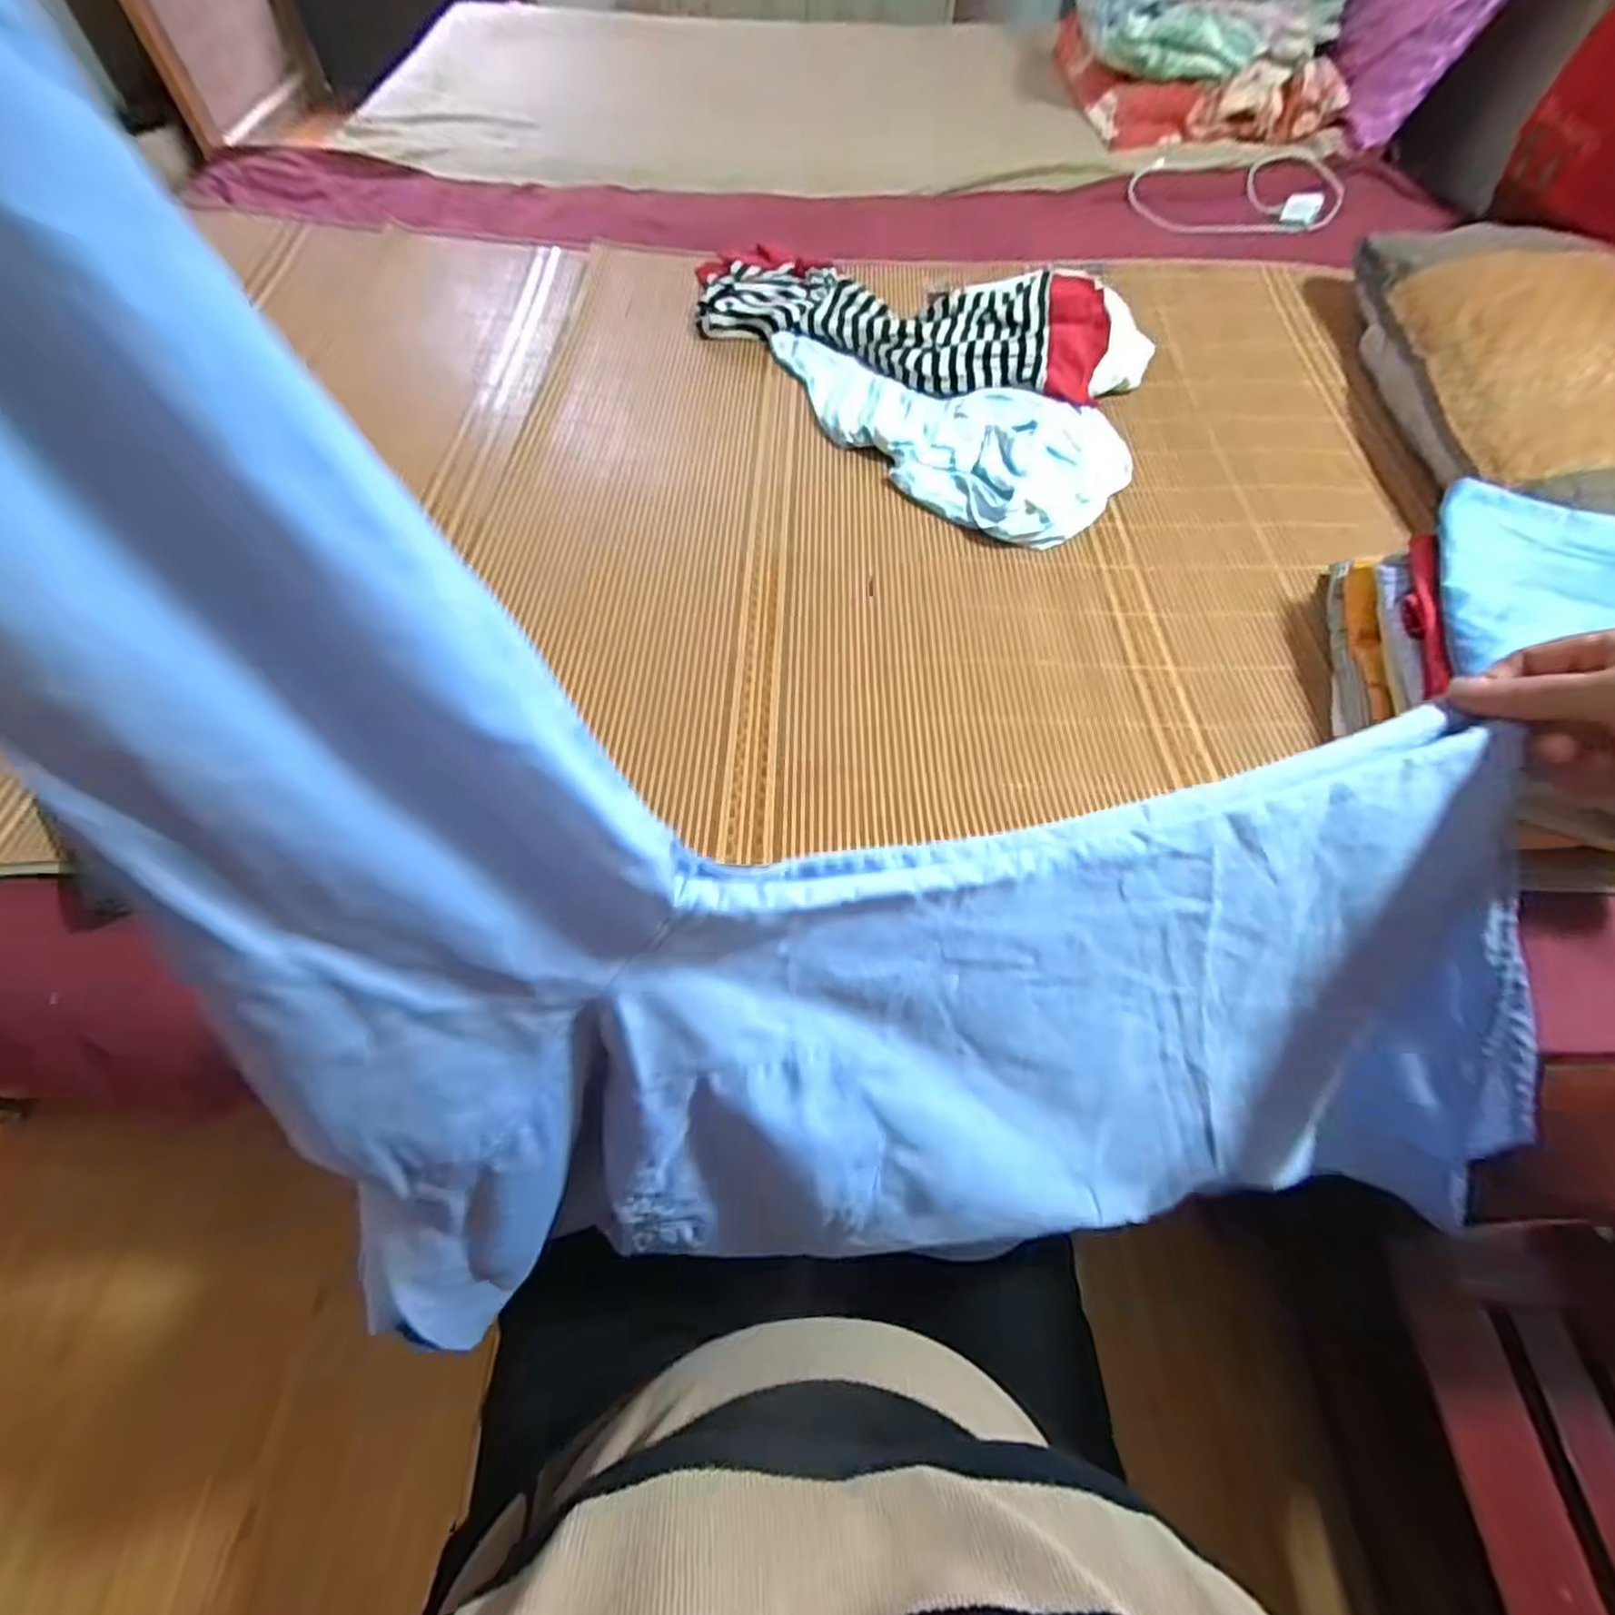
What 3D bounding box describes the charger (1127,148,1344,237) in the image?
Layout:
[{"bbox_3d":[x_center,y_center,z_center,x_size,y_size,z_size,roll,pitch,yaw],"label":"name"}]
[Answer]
[{"bbox_3d":[0.707,-1.023,1.150,0.334,0.049,0.249,14,60,8],"label":"charger"}]

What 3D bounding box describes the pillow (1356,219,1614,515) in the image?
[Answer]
[{"bbox_3d":[0.865,-0.487,0.794,0.321,0.112,0.541,6,59,3],"label":"pillow"}]

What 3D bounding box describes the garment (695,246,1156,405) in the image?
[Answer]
[{"bbox_3d":[0.138,-0.621,0.873,0.570,0.055,0.233,14,60,8],"label":"garment"}]

